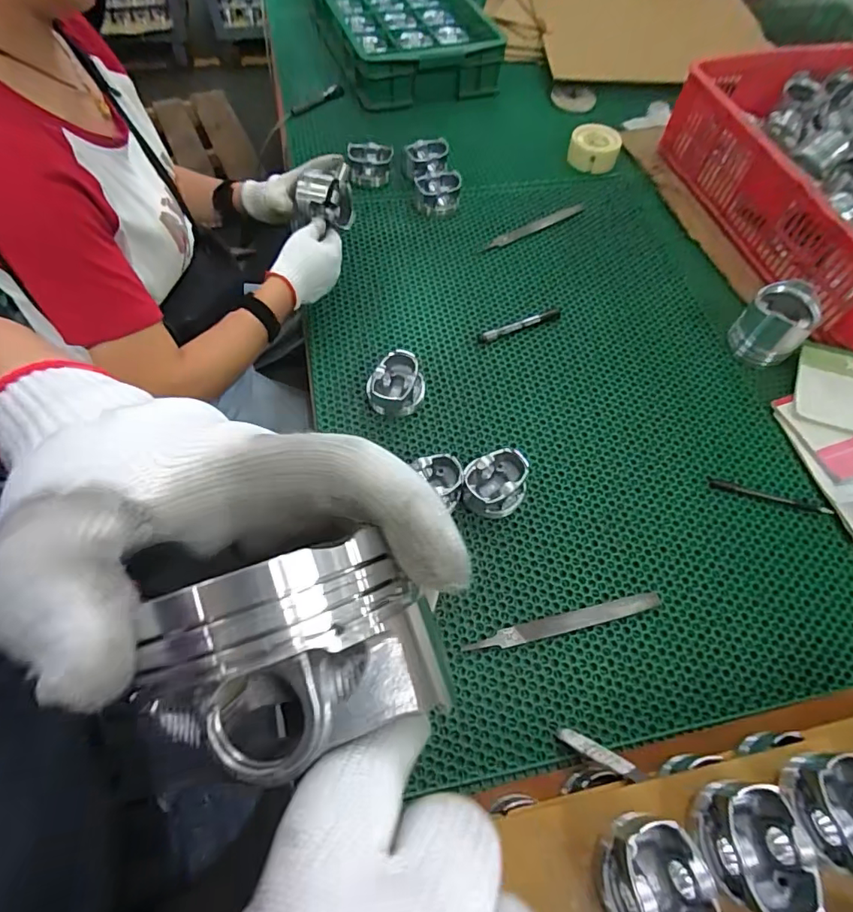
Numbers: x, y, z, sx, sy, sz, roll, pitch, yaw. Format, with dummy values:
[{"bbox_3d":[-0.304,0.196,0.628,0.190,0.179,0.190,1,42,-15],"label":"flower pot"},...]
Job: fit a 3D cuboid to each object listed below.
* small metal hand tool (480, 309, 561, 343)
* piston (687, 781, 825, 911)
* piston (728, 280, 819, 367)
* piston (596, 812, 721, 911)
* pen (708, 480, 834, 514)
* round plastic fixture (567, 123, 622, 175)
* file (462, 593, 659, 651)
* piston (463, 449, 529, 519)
[{"bbox_3d":[0.147,-0.204,0.791,0.137,0.010,0.017,-21,64,-11],"label":"small metal hand tool"},{"bbox_3d":[0.245,0.294,0.380,0.069,0.047,0.084,-4,62,-5],"label":"piston"},{"bbox_3d":[0.526,-0.197,0.765,0.089,0.099,0.089,0,62,0],"label":"piston"},{"bbox_3d":[0.167,0.313,0.366,0.068,0.058,0.082,-14,63,-10],"label":"piston"},{"bbox_3d":[0.458,0.055,0.670,0.150,0.009,0.010,14,63,7],"label":"pen"},{"bbox_3d":[0.333,-0.611,1.003,0.096,0.051,0.096,12,63,6],"label":"round plastic fixture"},{"bbox_3d":[0.160,0.192,0.579,0.234,0.005,0.021,-11,60,-8],"label":"file"},{"bbox_3d":[0.087,0.036,0.640,0.086,0.052,0.076,-27,66,-14],"label":"piston"}]

